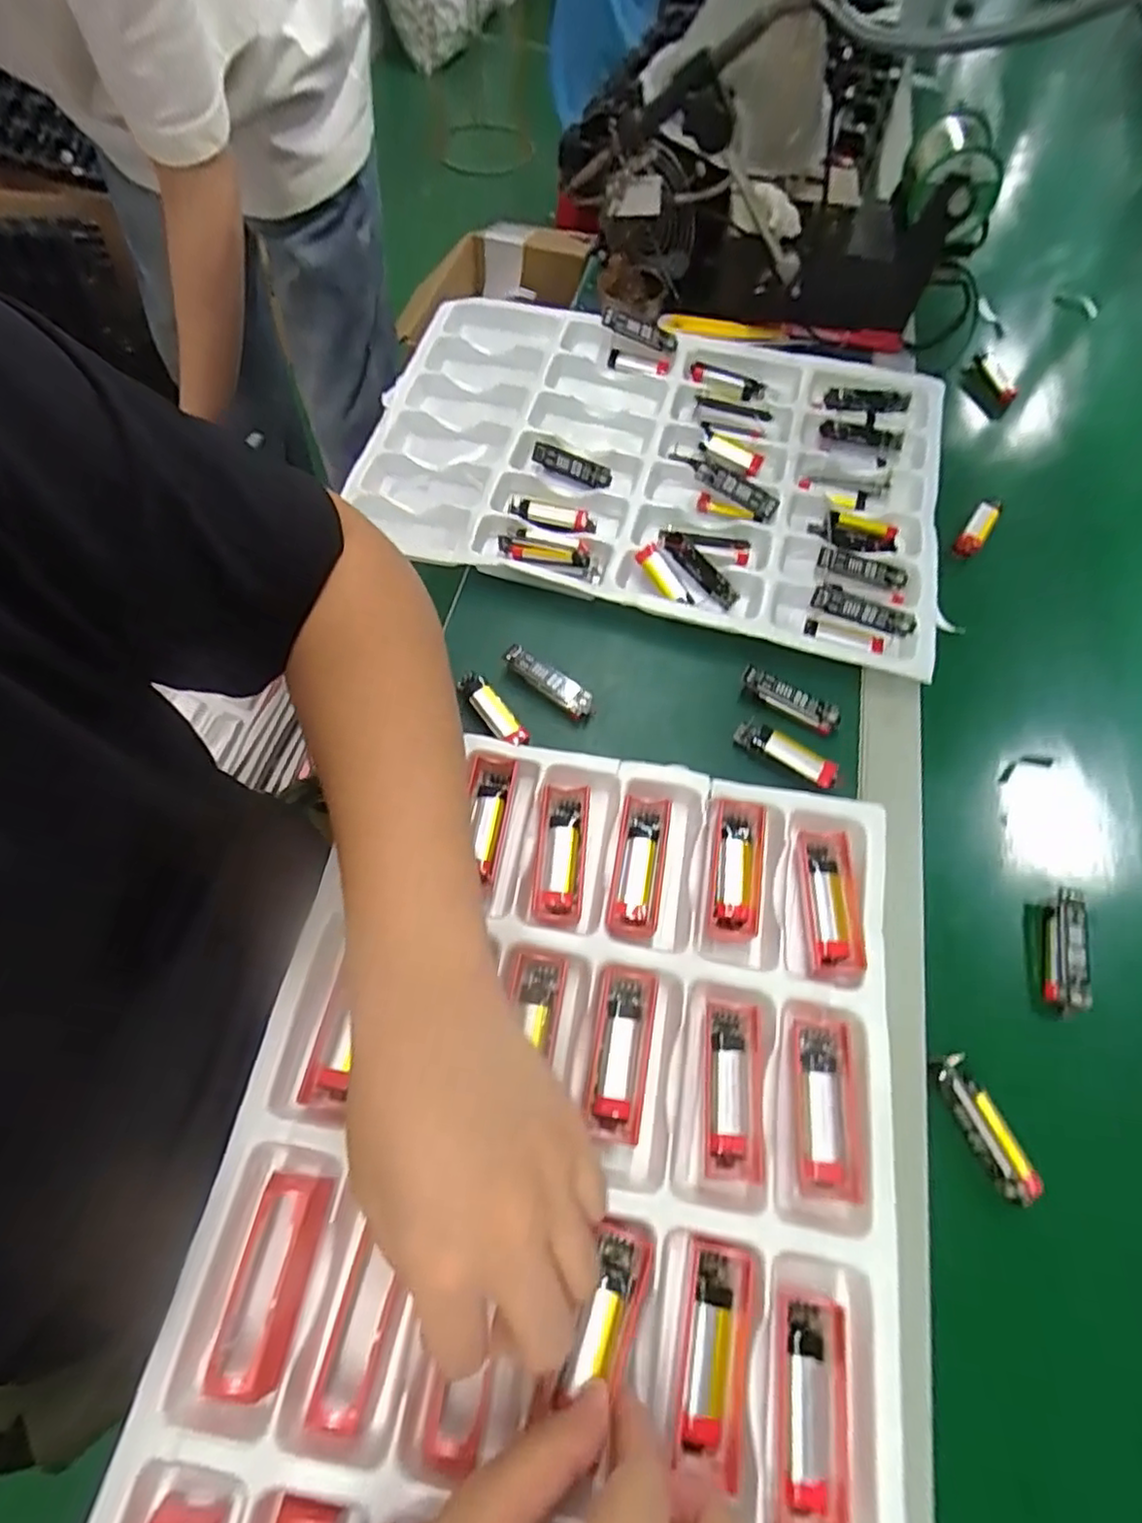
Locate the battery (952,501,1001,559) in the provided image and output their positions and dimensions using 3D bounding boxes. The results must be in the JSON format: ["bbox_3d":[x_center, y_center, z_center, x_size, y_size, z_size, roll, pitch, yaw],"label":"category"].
[{"bbox_3d":[0.326,-0.186,0.528,0.020,0.014,0.059,34,66,13],"label":"battery"}]

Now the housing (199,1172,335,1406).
[{"bbox_3d":[-0.133,0.228,0.290,0.033,0.021,0.079,11,63,2],"label":"housing"}]

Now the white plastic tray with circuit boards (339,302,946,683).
[{"bbox_3d":[0.063,-0.247,0.531,0.442,0.031,0.304,15,63,4],"label":"white plastic tray with circuit boards"}]

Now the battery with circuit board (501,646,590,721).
[{"bbox_3d":[-0.015,-0.052,0.439,0.067,0.019,0.018,36,67,14],"label":"battery with circuit board"}]

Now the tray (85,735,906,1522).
[{"bbox_3d":[-0.005,0.201,0.310,0.311,0.022,0.445,11,63,2],"label":"tray"}]

